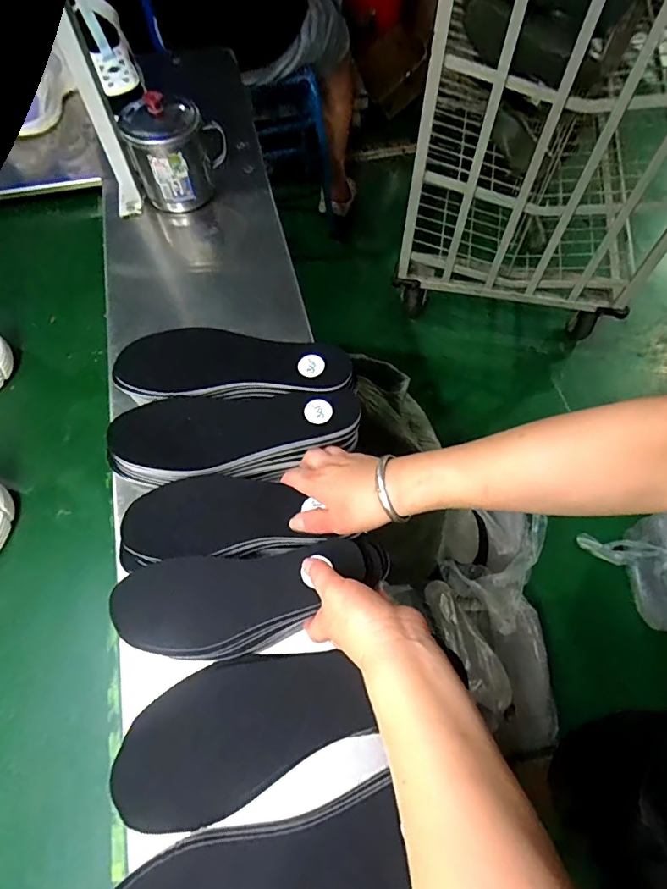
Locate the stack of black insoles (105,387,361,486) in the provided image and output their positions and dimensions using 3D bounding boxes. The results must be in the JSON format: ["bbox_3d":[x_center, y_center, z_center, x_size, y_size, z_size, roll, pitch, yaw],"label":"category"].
[{"bbox_3d":[-0.098,-0.005,0.469,0.243,0.034,0.086,0,64,-1],"label":"stack of black insoles"}]

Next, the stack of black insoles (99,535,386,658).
[{"bbox_3d":[-0.066,0.128,0.407,0.227,0.022,0.079,-11,64,-7],"label":"stack of black insoles"}]

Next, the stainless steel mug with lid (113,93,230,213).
[{"bbox_3d":[-0.207,-0.397,0.634,0.123,0.113,0.122,-14,65,-8],"label":"stainless steel mug with lid"}]

